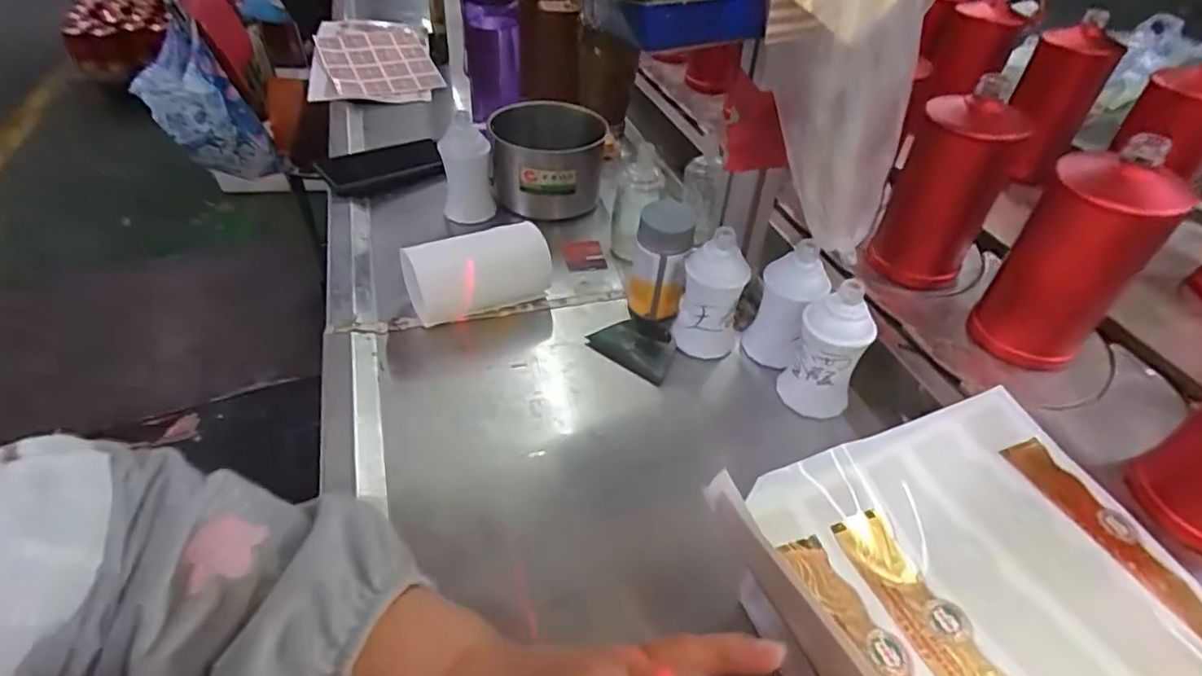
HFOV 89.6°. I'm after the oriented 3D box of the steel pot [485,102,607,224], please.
[{"bbox_3d":[-0.066,-0.215,0.743,0.133,0.101,0.143,1,44,-1],"label":"steel pot"}]

